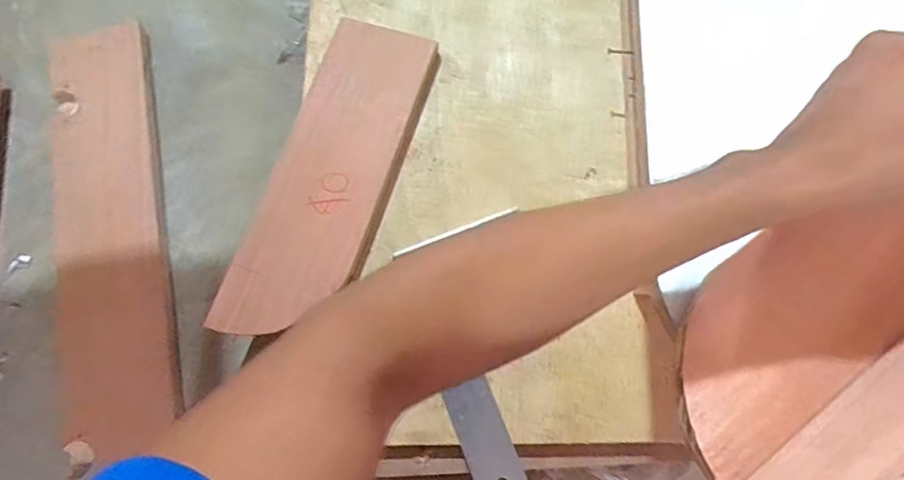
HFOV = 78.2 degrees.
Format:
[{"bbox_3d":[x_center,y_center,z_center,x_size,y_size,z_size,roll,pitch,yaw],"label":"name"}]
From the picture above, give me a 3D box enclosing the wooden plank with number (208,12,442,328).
[{"bbox_3d":[-0.122,-0.066,0.576,0.121,0.031,0.349,17,75,6],"label":"wooden plank with number"}]

